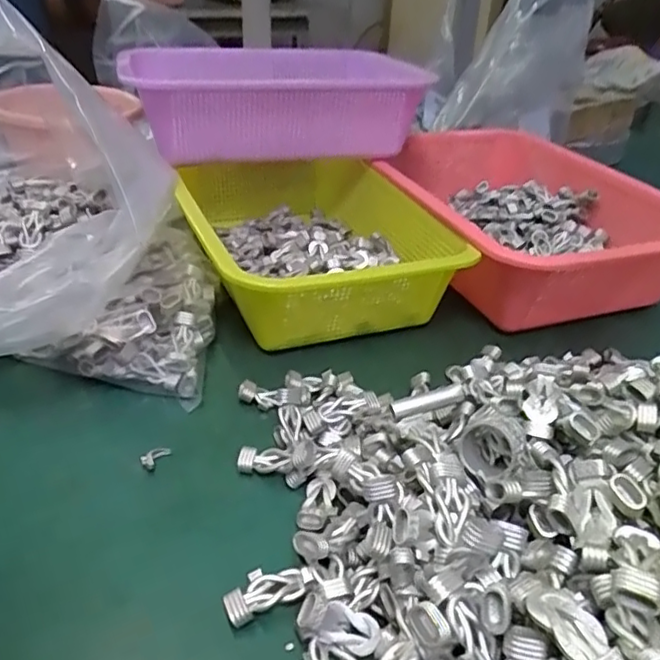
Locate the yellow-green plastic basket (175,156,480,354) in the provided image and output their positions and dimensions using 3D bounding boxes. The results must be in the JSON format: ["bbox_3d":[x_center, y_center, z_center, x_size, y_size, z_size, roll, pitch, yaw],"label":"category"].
[{"bbox_3d":[-0.018,-0.074,0.523,0.198,0.086,0.257,-8,33,-18],"label":"yellow-green plastic basket"}]

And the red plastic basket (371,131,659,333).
[{"bbox_3d":[0.186,-0.109,0.599,0.220,0.077,0.309,-3,32,-9],"label":"red plastic basket"}]

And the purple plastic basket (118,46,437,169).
[{"bbox_3d":[-0.060,-0.218,0.606,0.242,0.077,0.213,-7,33,-16],"label":"purple plastic basket"}]

